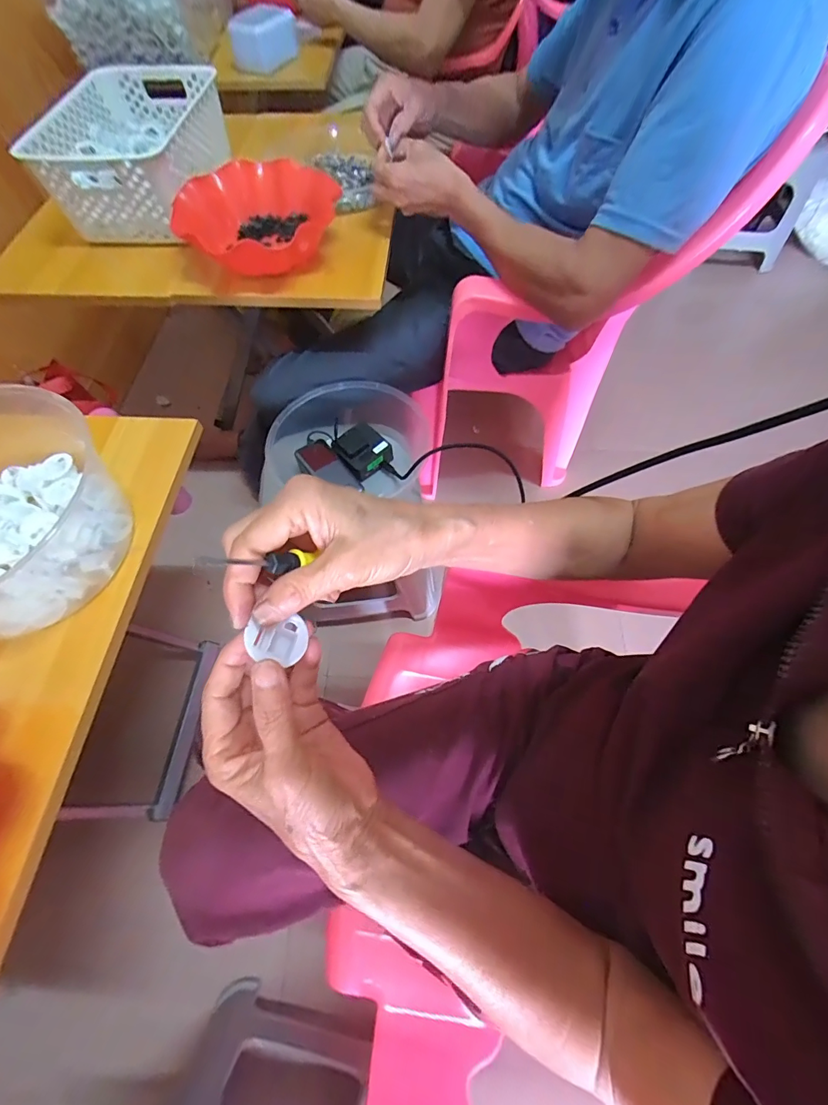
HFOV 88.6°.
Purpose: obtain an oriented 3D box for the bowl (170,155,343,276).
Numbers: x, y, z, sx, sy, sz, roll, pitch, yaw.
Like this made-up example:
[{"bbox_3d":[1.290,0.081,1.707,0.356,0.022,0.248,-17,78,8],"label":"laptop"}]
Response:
[{"bbox_3d":[-0.215,-0.491,0.624,0.209,0.079,0.195,0,63,1],"label":"bowl"}]

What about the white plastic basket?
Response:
[{"bbox_3d":[-0.428,-0.620,0.661,0.216,0.106,0.299,4,63,3],"label":"white plastic basket"}]

